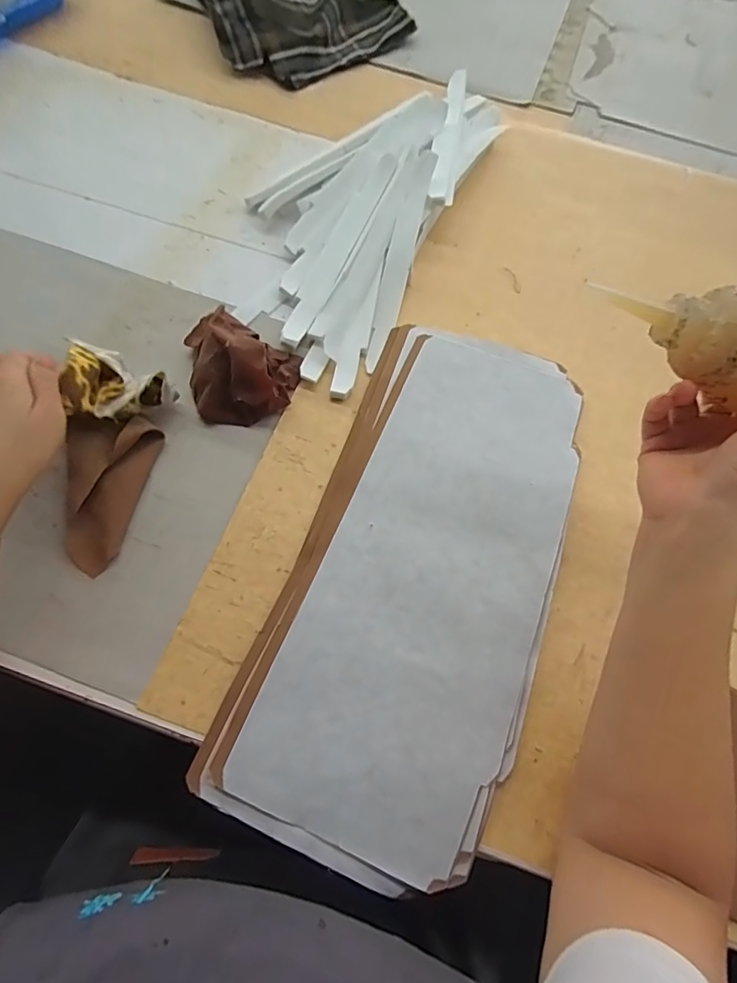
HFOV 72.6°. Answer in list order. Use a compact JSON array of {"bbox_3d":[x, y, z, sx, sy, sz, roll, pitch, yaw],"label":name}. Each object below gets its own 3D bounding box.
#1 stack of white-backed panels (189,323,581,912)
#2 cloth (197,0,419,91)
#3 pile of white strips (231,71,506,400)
[{"bbox_3d":[0.050,0.048,0.411,0.200,0.025,0.440,20,69,5],"label":"stack of white-backed panels"},{"bbox_3d":[-0.115,-0.706,0.683,0.254,0.060,0.333,-25,72,-12],"label":"cloth"},{"bbox_3d":[-0.008,-0.325,0.549,0.193,0.038,0.452,24,70,6],"label":"pile of white strips"}]

